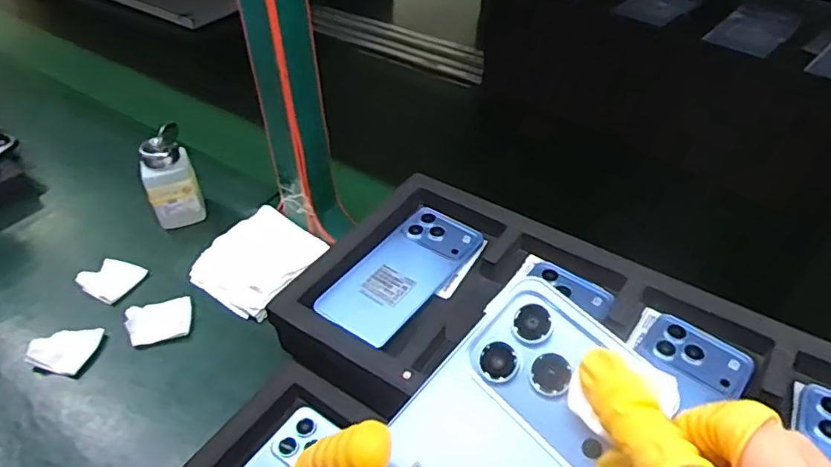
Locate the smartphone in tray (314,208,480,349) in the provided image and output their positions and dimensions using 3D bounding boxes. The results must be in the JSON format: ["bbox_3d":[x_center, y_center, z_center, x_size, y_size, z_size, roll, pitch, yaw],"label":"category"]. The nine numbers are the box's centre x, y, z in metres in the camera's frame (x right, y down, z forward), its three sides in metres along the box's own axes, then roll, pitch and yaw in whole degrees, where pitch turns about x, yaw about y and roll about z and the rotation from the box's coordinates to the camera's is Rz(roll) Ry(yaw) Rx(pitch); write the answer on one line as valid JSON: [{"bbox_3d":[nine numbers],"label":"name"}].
[{"bbox_3d":[-0.010,0.033,0.514,0.077,0.008,0.161,25,49,25],"label":"smartphone in tray"}]

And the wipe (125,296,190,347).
[{"bbox_3d":[-0.258,0.087,0.567,0.059,0.011,0.047,-13,44,-13],"label":"wipe"}]

